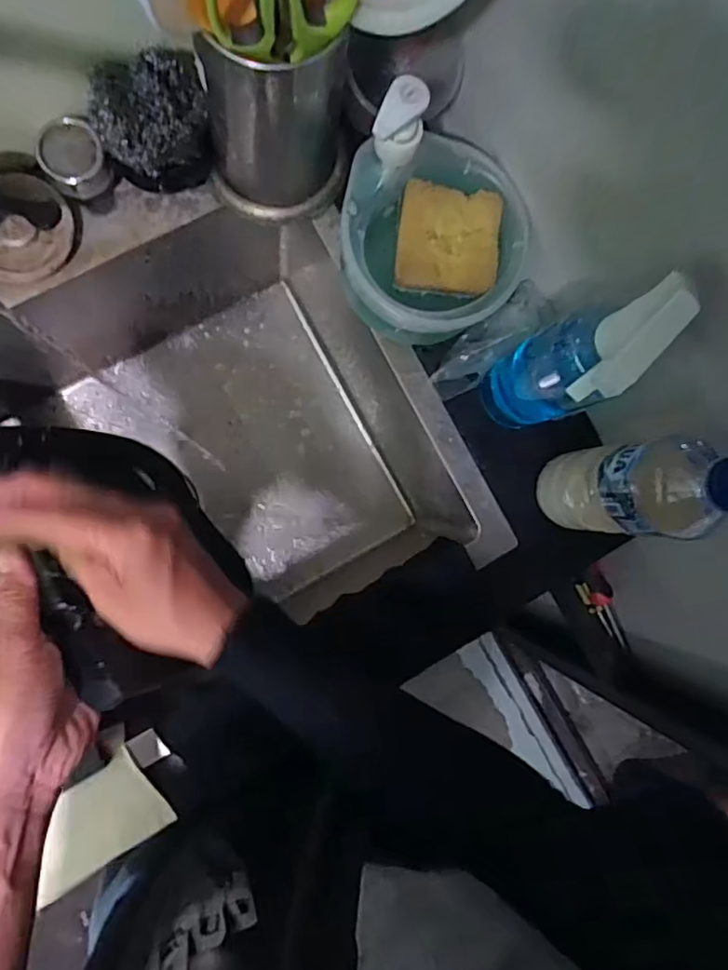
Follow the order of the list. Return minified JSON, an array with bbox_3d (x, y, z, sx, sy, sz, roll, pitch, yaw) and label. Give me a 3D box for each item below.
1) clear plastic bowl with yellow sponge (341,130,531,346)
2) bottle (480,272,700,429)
[{"bbox_3d":[0.051,-0.189,0.474,0.140,0.089,0.142,6,87,-7],"label":"clear plastic bowl with yellow sponge"},{"bbox_3d":[0.126,-0.074,0.405,0.071,0.228,0.060,-35,92,-8],"label":"bottle"}]

